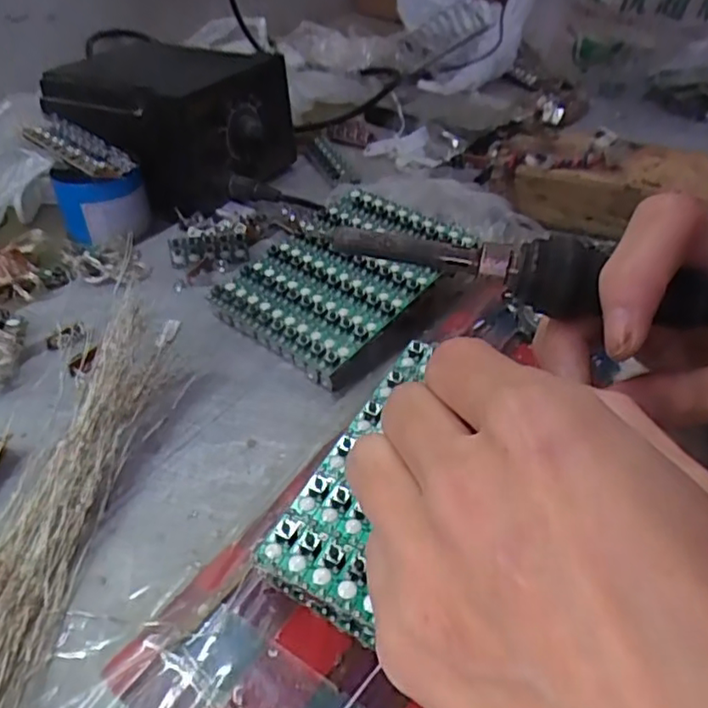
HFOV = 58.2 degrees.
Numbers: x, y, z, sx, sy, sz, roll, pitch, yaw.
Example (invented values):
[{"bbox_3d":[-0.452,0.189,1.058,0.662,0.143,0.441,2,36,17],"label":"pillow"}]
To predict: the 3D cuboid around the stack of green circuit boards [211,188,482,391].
[{"bbox_3d":[-0.006,-0.044,0.365,0.096,0.036,0.129,31,48,26],"label":"stack of green circuit boards"}]

